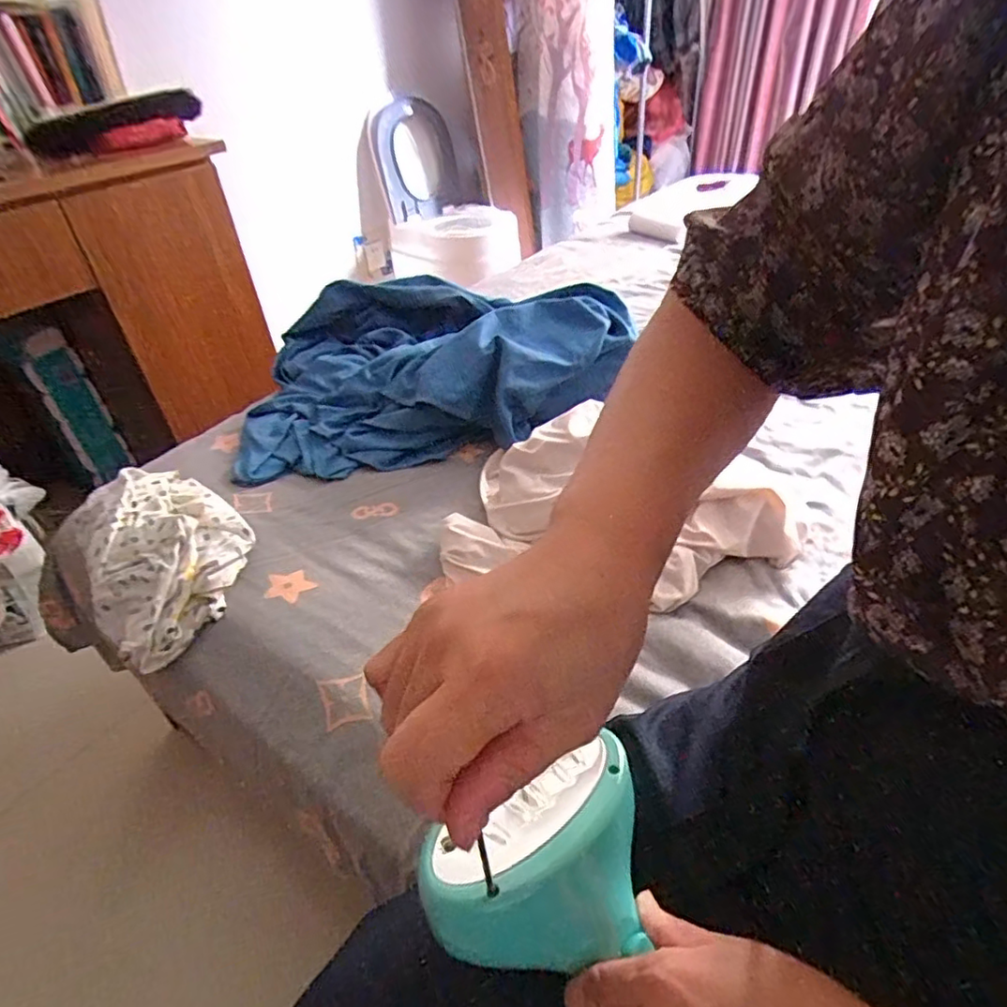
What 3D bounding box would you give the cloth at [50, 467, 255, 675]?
[{"bbox_3d":[-0.374,0.049,0.648,0.169,0.083,0.253,-33,47,-30],"label":"cloth"}]

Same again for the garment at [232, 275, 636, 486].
[{"bbox_3d":[-0.107,-0.215,0.864,0.518,0.136,0.381,-5,39,0],"label":"garment"}]

